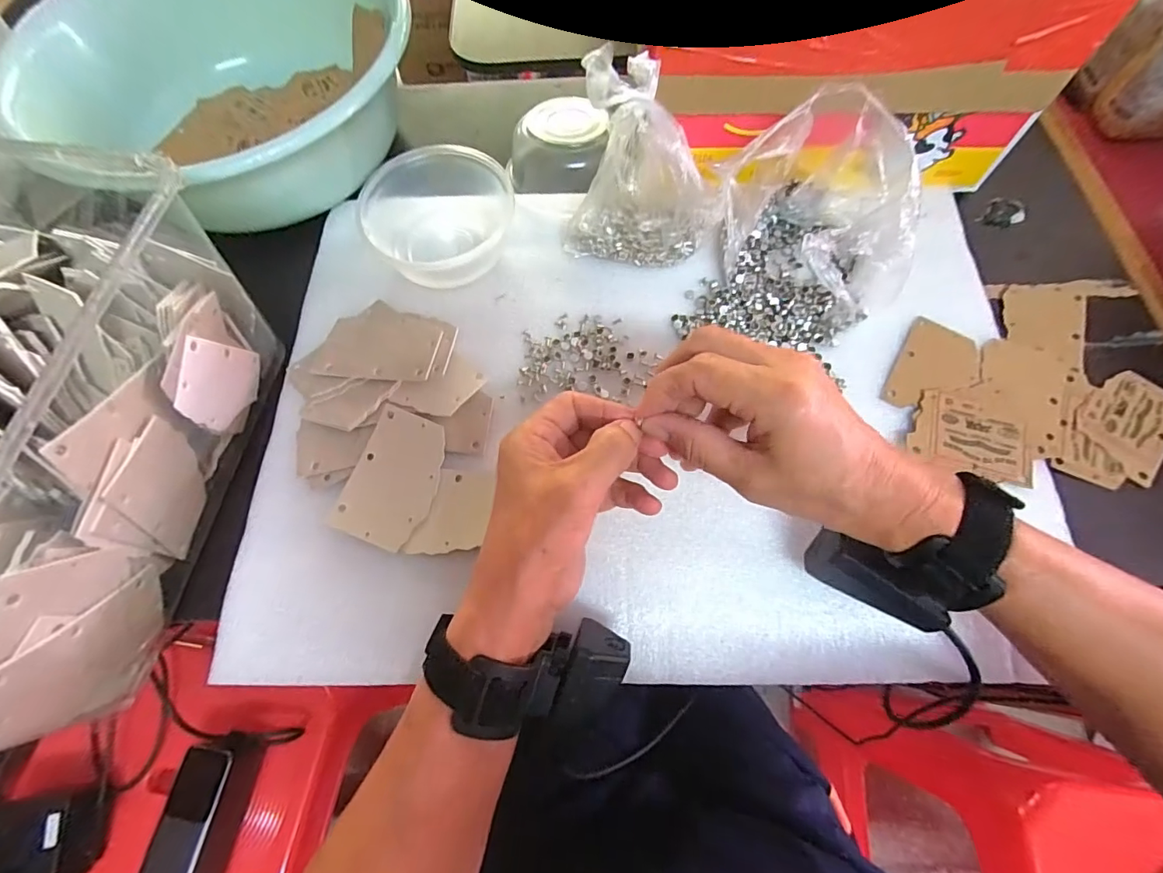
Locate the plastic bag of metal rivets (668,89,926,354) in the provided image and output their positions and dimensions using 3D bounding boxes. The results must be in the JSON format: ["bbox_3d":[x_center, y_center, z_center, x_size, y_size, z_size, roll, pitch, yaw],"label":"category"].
[{"bbox_3d":[0.155,-0.138,0.335,0.132,0.092,0.148,34,72,14],"label":"plastic bag of metal rivets"}]

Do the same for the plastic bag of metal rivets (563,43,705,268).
[{"bbox_3d":[0.044,-0.187,0.348,0.105,0.109,0.072,10,68,5],"label":"plastic bag of metal rivets"}]

